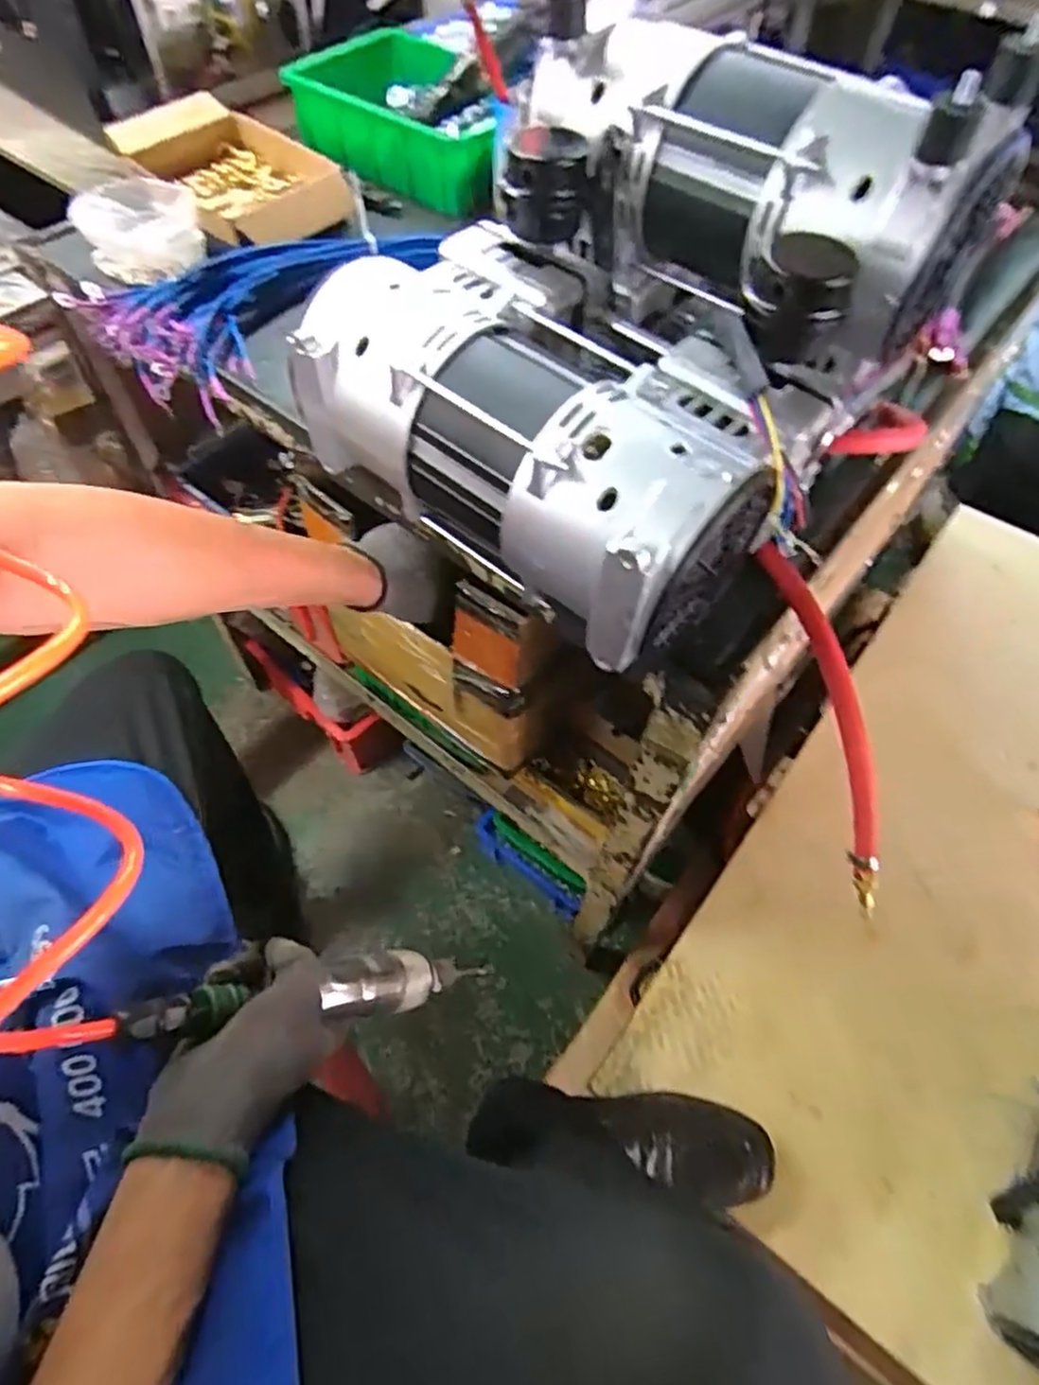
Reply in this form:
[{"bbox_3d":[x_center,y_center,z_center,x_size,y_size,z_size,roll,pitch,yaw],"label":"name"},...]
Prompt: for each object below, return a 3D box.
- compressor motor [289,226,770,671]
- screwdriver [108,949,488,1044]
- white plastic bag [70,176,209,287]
[{"bbox_3d":[0.010,-0.148,0.455,0.282,0.138,0.159,40,61,21],"label":"compressor motor"},{"bbox_3d":[-0.118,0.200,0.477,0.287,0.032,0.037,18,34,-50],"label":"screwdriver"},{"bbox_3d":[-0.348,-0.424,0.649,0.102,0.051,0.115,-18,56,-16],"label":"white plastic bag"}]

